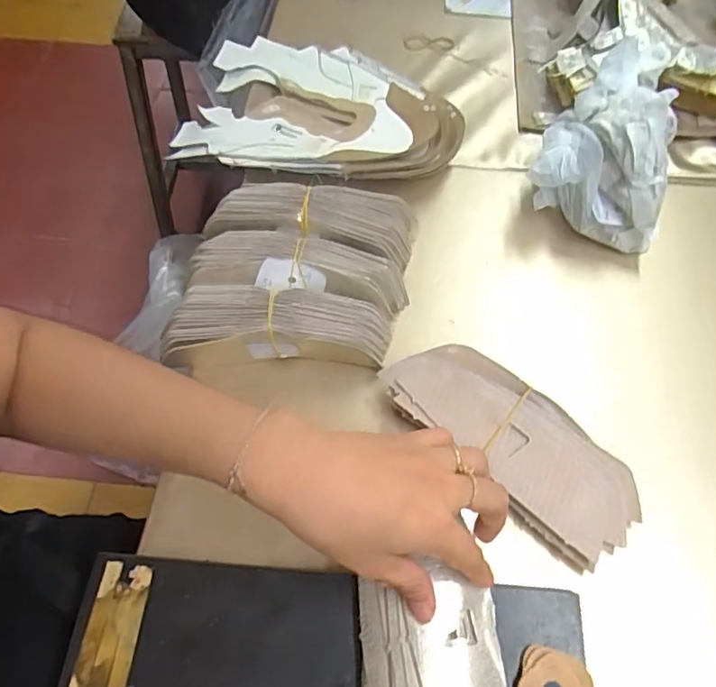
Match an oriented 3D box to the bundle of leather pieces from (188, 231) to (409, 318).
[{"bbox_3d":[-0.048,-0.057,0.465,0.175,0.059,0.060,5,62,1],"label":"bundle of leather pieces"}]

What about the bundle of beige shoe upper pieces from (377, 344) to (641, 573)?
[{"bbox_3d":[0.109,0.072,0.413,0.076,0.038,0.187,-41,70,-20],"label":"bundle of beige shoe upper pieces"}]

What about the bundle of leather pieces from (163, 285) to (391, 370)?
[{"bbox_3d":[-0.061,-0.013,0.442,0.170,0.055,0.057,-3,62,-3],"label":"bundle of leather pieces"}]

